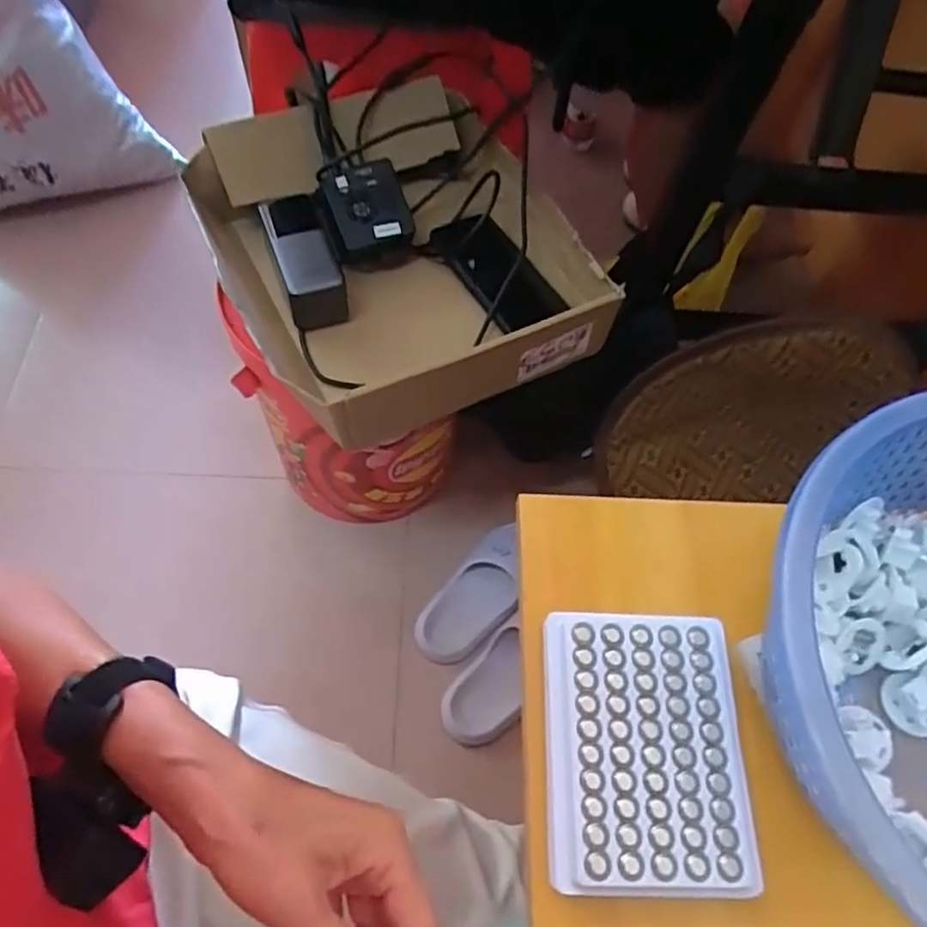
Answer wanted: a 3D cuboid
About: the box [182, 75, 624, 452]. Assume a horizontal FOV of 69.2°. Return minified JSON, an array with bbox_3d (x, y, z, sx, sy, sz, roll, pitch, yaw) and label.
[{"bbox_3d":[-0.063,-0.202,0.643,0.315,0.120,0.341,-24,67,-14],"label":"box"}]

